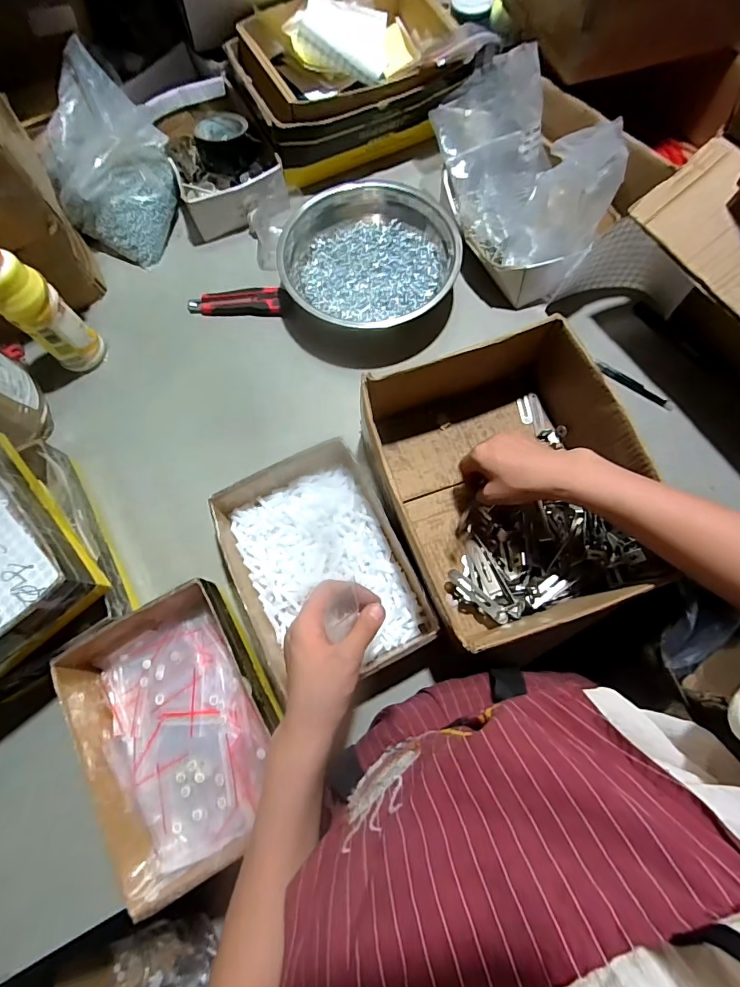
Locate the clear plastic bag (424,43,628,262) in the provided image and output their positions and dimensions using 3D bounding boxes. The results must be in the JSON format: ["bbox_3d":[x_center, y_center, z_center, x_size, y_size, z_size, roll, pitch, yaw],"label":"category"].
[{"bbox_3d":[0.205,-0.457,0.610,0.157,0.158,0.269,-17,73,-4],"label":"clear plastic bag"}]

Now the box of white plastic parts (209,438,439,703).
[{"bbox_3d":[-0.059,0.085,0.513,0.191,0.066,0.248,-25,73,-6],"label":"box of white plastic parts"}]

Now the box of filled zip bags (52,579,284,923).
[{"bbox_3d":[-0.197,0.241,0.463,0.186,0.060,0.250,-31,74,-8],"label":"box of filled zip bags"}]

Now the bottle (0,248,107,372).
[{"bbox_3d":[-0.417,-0.226,0.563,0.054,0.192,0.050,0,73,2],"label":"bottle"}]

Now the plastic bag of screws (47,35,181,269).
[{"bbox_3d":[-0.385,-0.483,0.662,0.152,0.160,0.178,20,74,8],"label":"plastic bag of screws"}]

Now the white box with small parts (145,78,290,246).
[{"bbox_3d":[-0.246,-0.536,0.716,0.163,0.067,0.256,-22,73,-5],"label":"white box with small parts"}]

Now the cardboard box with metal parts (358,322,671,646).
[{"bbox_3d":[0.159,-0.013,0.515,0.240,0.126,0.295,-17,73,-4],"label":"cardboard box with metal parts"}]

